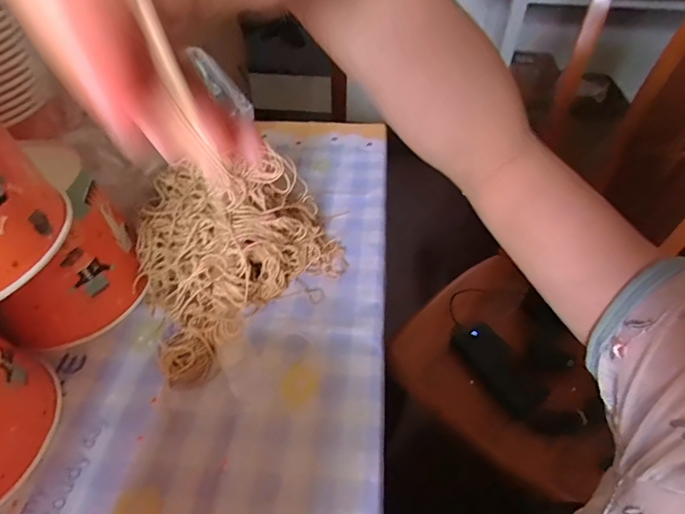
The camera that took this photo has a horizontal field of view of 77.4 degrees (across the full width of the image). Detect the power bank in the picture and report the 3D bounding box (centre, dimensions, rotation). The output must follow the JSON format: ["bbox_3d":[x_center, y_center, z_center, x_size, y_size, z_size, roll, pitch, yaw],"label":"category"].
[{"bbox_3d":[0.254,0.176,0.700,0.067,0.029,0.161,-23,51,-21],"label":"power bank"}]

